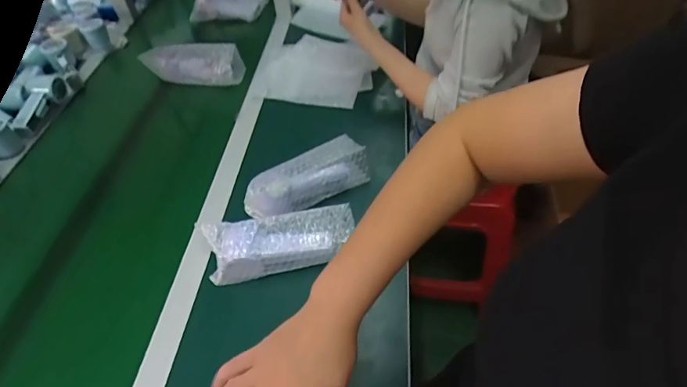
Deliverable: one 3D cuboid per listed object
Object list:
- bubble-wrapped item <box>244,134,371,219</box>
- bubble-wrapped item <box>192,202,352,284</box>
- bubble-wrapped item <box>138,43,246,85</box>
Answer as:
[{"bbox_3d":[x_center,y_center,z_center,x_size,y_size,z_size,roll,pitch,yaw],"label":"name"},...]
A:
[{"bbox_3d":[-0.058,-0.021,0.697,0.204,0.063,0.068,-30,49,-21],"label":"bubble-wrapped item"},{"bbox_3d":[-0.088,0.065,0.610,0.206,0.062,0.067,-11,45,-3],"label":"bubble-wrapped item"},{"bbox_3d":[-0.329,-0.283,0.962,0.222,0.074,0.041,3,45,11],"label":"bubble-wrapped item"}]

